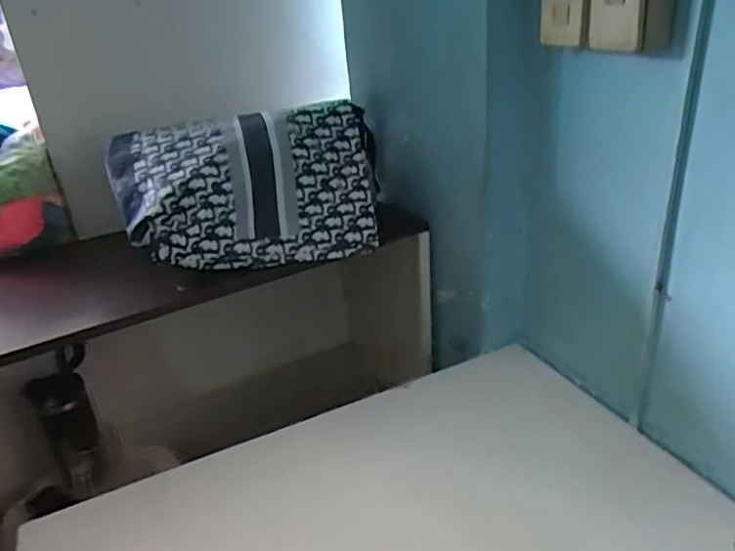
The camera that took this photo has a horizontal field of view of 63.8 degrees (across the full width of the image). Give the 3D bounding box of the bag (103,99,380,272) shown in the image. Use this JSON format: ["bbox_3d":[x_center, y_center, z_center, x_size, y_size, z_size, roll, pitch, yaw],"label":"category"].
[{"bbox_3d":[-0.181,-0.136,0.905,0.388,0.192,0.171,-9,27,-8],"label":"bag"}]

